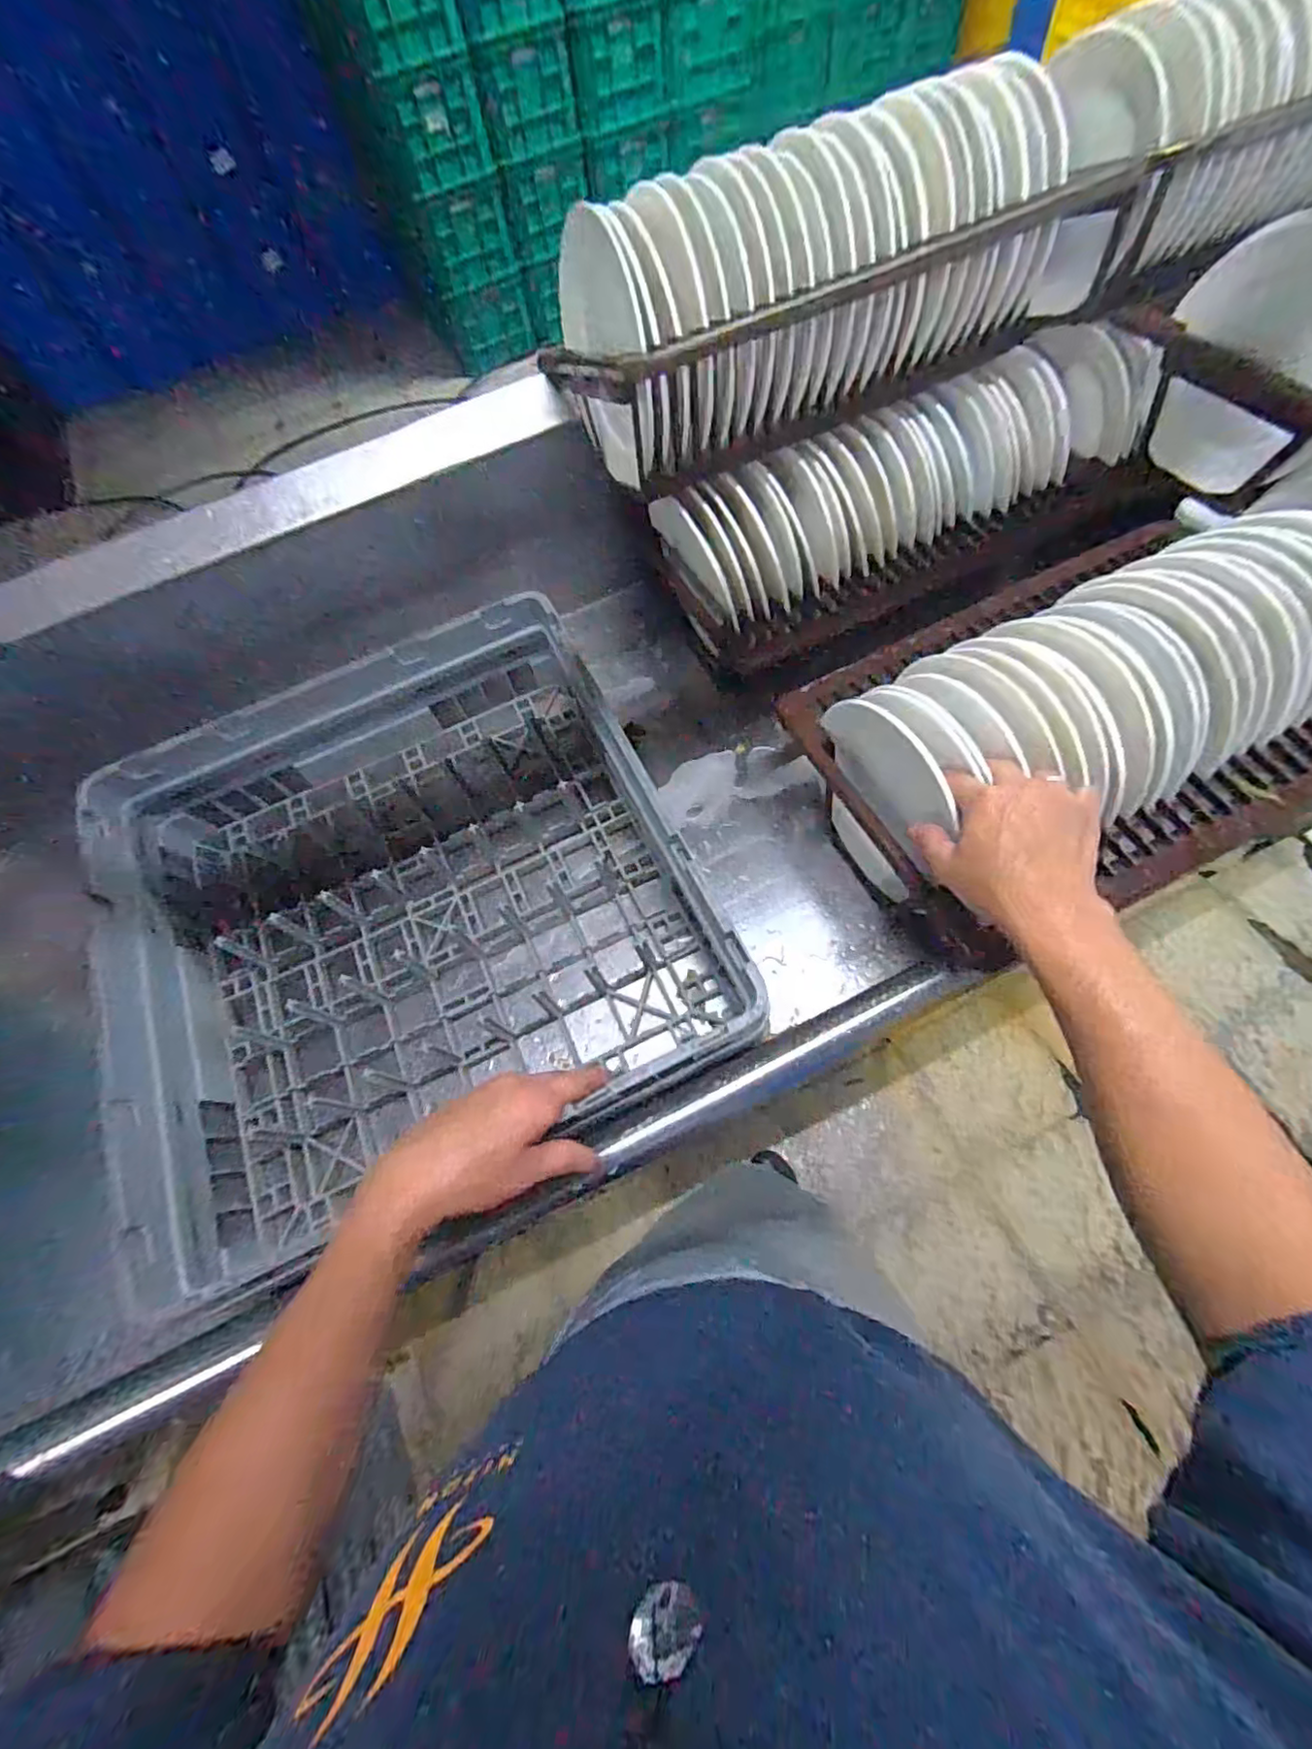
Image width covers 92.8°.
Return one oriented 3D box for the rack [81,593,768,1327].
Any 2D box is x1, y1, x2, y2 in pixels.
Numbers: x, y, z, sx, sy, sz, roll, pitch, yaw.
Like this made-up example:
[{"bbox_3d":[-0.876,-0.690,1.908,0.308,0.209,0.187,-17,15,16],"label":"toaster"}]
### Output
[{"bbox_3d":[-0.250,0.025,0.620,0.489,0.117,0.485,-20,69,-8],"label":"rack"}]

